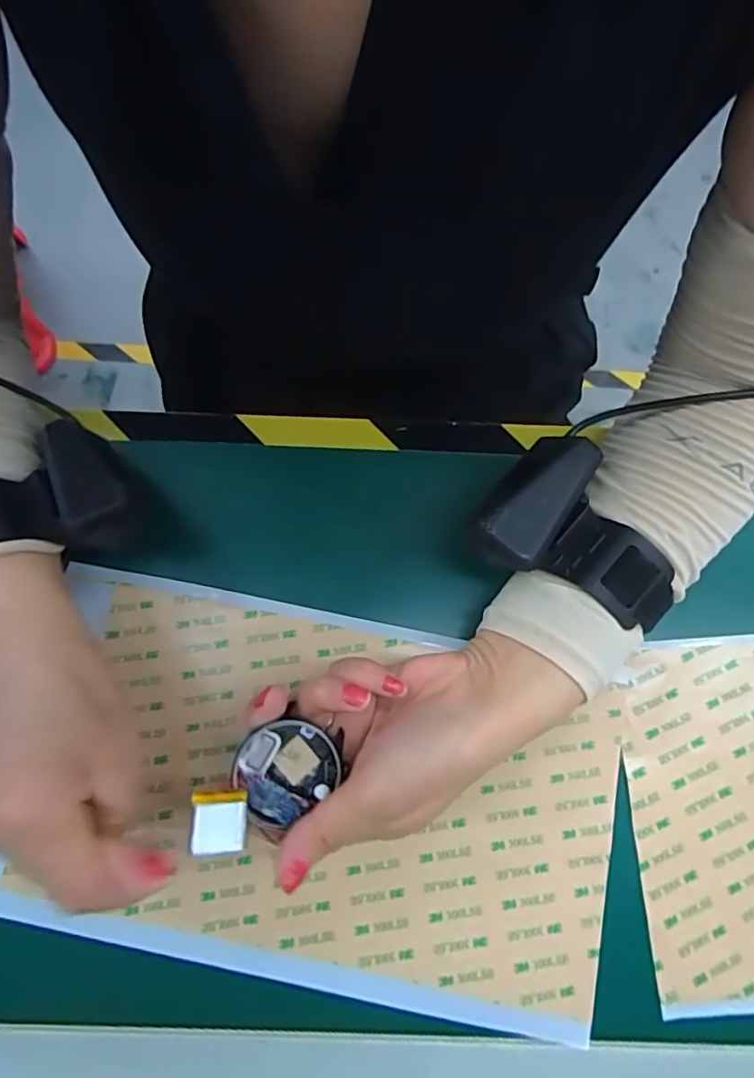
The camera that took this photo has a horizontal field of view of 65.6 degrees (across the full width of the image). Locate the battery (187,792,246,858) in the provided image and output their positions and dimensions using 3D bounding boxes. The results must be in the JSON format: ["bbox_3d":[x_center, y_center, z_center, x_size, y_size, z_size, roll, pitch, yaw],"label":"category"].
[{"bbox_3d":[-0.062,0.110,0.227,0.021,0.004,0.023,1,59,-6],"label":"battery"}]

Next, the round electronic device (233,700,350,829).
[{"bbox_3d":[-0.038,0.096,0.246,0.043,0.013,0.038,-38,80,-8],"label":"round electronic device"}]

